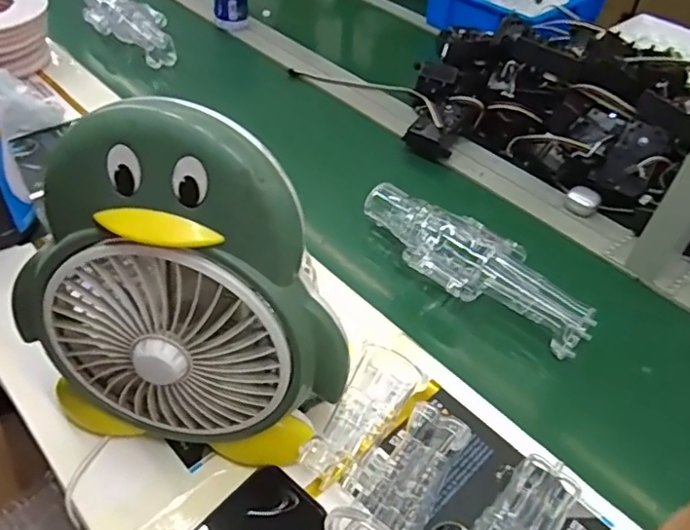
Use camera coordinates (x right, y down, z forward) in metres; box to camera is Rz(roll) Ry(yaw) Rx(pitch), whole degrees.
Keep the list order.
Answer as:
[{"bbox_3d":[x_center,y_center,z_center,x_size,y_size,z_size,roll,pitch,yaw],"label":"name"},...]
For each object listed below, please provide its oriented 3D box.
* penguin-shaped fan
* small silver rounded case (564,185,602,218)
[{"bbox_3d":[-0.118,0.027,0.421,0.248,0.283,0.106,13,45,6],"label":"penguin-shaped fan"},{"bbox_3d":[0.338,-0.091,0.799,0.044,0.019,0.048,26,48,18],"label":"small silver rounded case"}]

